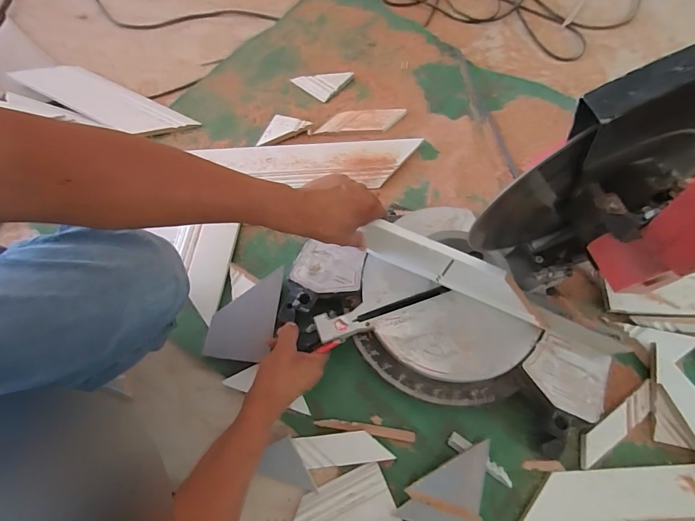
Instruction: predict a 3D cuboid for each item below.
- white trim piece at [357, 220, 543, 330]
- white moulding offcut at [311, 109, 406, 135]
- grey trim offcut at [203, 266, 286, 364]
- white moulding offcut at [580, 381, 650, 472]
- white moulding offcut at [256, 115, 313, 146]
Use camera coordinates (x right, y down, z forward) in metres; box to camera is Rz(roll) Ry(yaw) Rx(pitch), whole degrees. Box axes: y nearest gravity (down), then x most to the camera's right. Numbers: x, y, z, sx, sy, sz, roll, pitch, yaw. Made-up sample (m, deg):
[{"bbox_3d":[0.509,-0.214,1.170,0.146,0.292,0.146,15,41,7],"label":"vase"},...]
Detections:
[{"bbox_3d":[0.138,0.019,0.495,0.249,0.113,0.017,27,71,2],"label":"white trim piece"},{"bbox_3d":[0.025,-0.279,0.751,0.178,0.016,0.060,-2,68,0],"label":"white moulding offcut"},{"bbox_3d":[-0.158,0.081,0.581,0.097,0.011,0.142,6,70,4],"label":"grey trim offcut"},{"bbox_3d":[0.384,0.235,0.532,0.155,0.011,0.037,-30,71,-10],"label":"white moulding offcut"},{"bbox_3d":[-0.133,-0.266,0.747,0.109,0.020,0.054,-23,70,-8],"label":"white moulding offcut"}]

